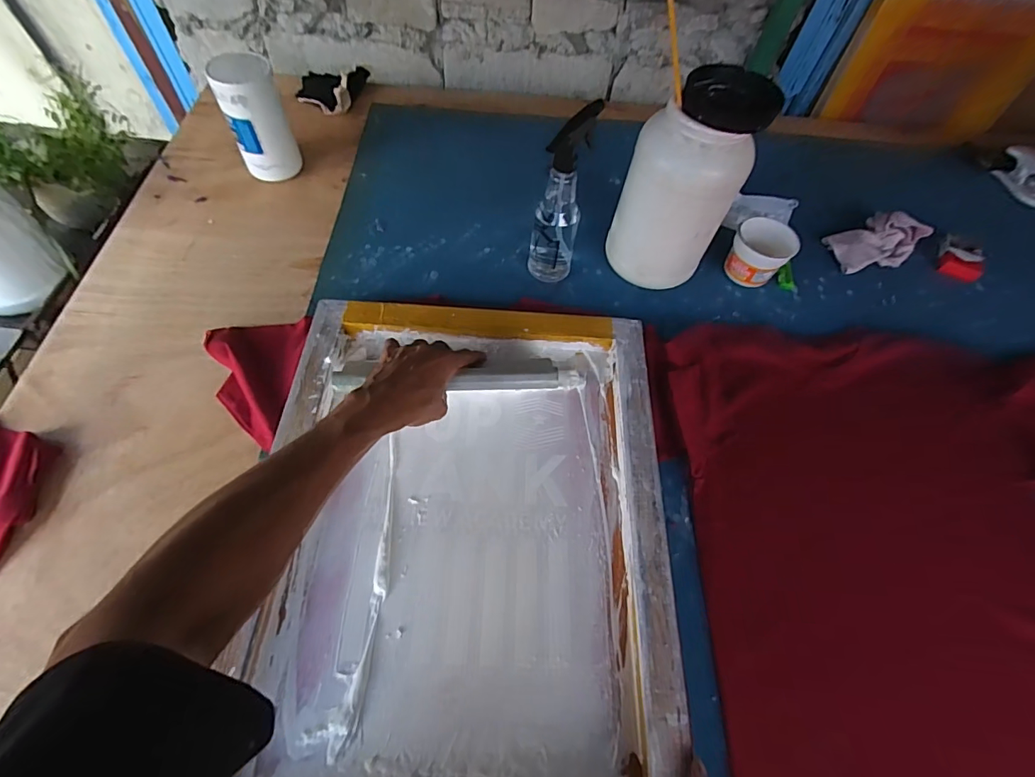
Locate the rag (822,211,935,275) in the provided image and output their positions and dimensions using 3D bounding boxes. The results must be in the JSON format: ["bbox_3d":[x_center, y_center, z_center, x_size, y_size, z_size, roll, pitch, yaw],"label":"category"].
[{"bbox_3d":[0.627,-0.257,0.821,0.167,0.042,0.098,-25,64,-16],"label":"rag"}]

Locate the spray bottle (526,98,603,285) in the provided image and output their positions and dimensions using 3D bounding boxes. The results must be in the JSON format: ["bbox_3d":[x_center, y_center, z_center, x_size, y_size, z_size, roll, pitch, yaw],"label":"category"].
[{"bbox_3d":[0.060,-0.266,0.669,0.071,0.234,0.067,8,60,2],"label":"spray bottle"}]

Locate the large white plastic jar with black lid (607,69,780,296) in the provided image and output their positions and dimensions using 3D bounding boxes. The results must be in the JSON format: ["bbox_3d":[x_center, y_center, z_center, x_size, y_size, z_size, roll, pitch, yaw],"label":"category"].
[{"bbox_3d":[0.228,-0.280,0.671,0.145,0.270,0.136,1,60,-2],"label":"large white plastic jar with black lid"}]

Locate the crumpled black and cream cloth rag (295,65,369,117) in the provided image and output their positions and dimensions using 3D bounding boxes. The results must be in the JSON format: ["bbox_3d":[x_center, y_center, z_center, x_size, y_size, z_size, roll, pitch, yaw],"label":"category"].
[{"bbox_3d":[-0.385,-0.619,0.970,0.134,0.031,0.155,-3,60,-4],"label":"crumpled black and cream cloth rag"}]

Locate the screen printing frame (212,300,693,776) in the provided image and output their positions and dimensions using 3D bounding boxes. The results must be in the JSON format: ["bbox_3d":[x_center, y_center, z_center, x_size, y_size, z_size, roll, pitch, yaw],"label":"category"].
[{"bbox_3d":[-0.057,0.153,0.524,0.439,0.059,0.588,3,60,-1],"label":"screen printing frame"}]

